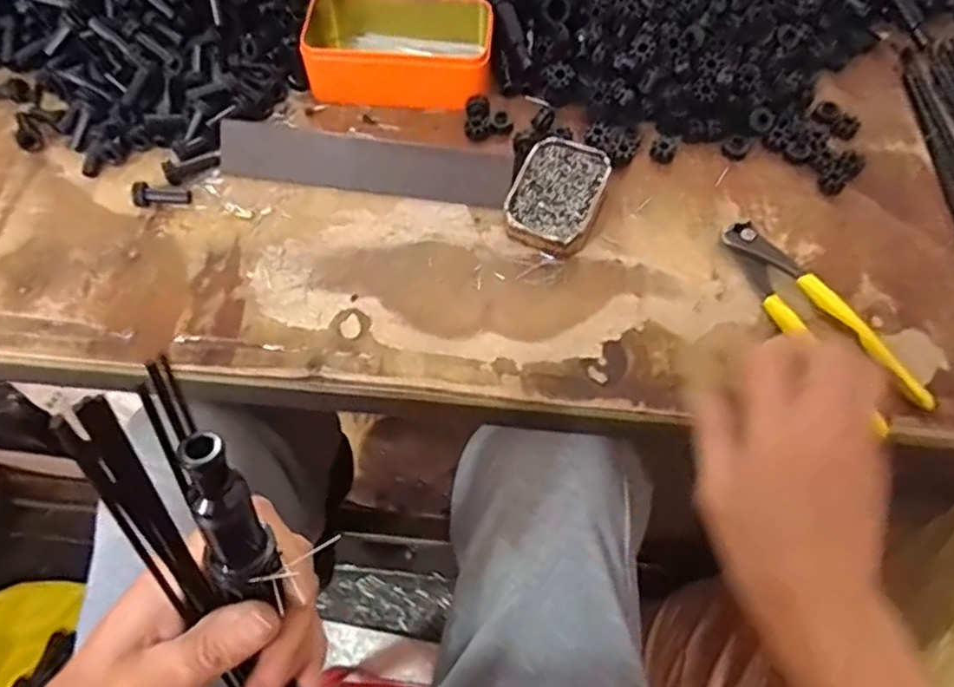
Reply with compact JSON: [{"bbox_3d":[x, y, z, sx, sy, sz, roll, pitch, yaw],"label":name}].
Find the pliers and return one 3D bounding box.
[{"bbox_3d":[0.224,-0.017,0.432,0.051,0.020,0.163,-28,69,-12],"label":"pliers"}]

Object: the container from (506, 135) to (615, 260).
[{"bbox_3d":[0.058,-0.107,0.472,0.060,0.021,0.091,20,67,9],"label":"container"}]

